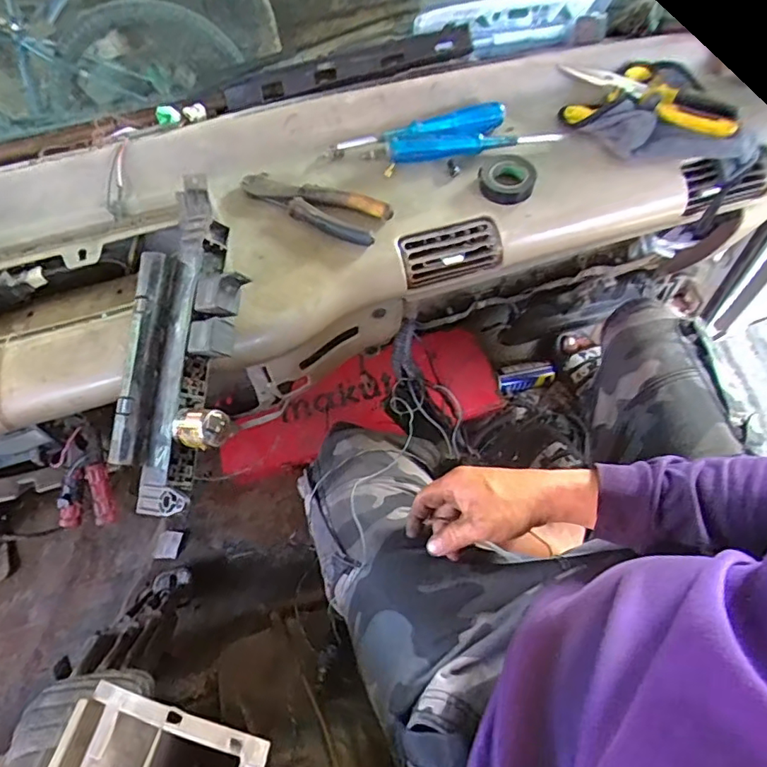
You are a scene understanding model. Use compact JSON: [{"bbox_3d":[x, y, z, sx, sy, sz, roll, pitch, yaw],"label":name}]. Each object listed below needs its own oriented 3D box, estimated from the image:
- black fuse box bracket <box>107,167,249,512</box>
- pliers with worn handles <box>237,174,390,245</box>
[{"bbox_3d":[-0.175,-0.041,0.511,0.096,0.073,0.311,6,80,7],"label":"black fuse box bracket"},{"bbox_3d":[-0.075,-0.189,0.588,0.162,0.017,0.055,18,64,13],"label":"pliers with worn handles"}]

